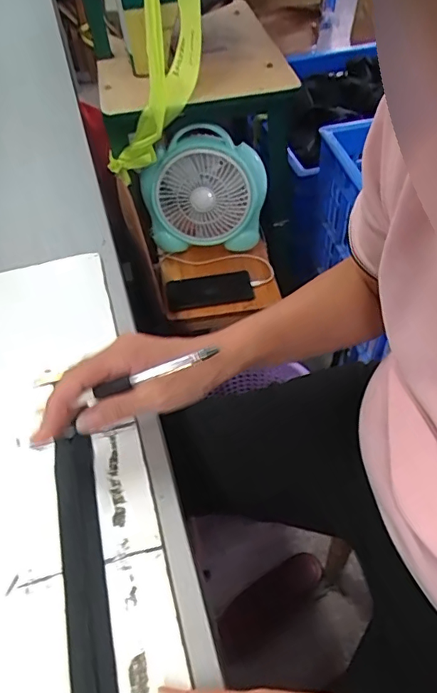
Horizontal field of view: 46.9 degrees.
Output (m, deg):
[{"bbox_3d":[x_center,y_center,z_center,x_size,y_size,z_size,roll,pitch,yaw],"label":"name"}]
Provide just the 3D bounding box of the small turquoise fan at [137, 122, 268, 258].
[{"bbox_3d":[-0.027,-0.298,1.015,0.242,0.236,0.095,-8,51,-3],"label":"small turquoise fan"}]

